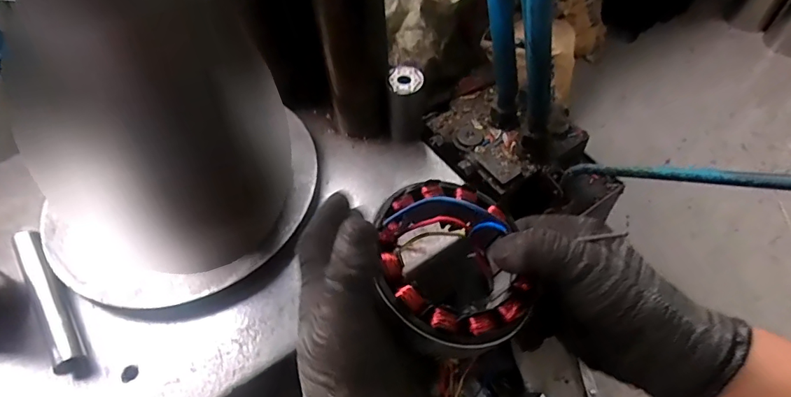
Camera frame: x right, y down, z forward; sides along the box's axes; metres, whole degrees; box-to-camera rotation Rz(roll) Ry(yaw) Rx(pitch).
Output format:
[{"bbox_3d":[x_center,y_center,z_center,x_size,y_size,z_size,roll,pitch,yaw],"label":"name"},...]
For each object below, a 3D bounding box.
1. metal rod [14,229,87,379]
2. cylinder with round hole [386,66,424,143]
[{"bbox_3d":[-0.307,0.087,0.428,0.023,0.024,0.148,-31,59,-17],"label":"metal rod"},{"bbox_3d":[0.012,-0.095,0.511,0.033,0.084,0.037,-2,55,2],"label":"cylinder with round hole"}]

